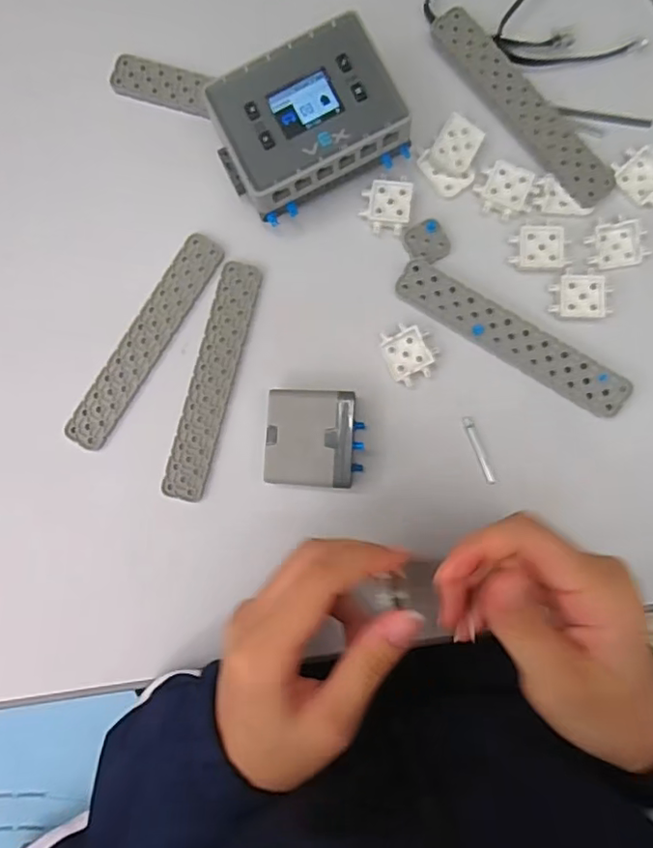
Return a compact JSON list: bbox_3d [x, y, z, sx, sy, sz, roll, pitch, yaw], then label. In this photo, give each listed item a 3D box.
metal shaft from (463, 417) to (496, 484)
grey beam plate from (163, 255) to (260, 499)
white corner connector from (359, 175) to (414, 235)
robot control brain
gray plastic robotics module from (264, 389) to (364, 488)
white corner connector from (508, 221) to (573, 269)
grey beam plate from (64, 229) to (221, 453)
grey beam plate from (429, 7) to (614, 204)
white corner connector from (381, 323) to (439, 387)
[{"bbox_3d":[0.091,0.015,0.342,0.006,0.004,0.041,-20,86,2],"label":"metal shaft"},{"bbox_3d":[-0.070,-0.027,0.356,0.027,0.004,0.148,14,88,4],"label":"grey beam plate"},{"bbox_3d":[0.037,-0.136,0.355,0.030,0.009,0.036,7,87,4],"label":"white corner connector"},{"bbox_3d":[-0.012,-0.175,0.343,0.102,0.043,0.077,-27,86,1],"label":"robot control brain"},{"bbox_3d":[-0.007,0.009,0.340,0.054,0.023,0.055,2,87,3],"label":"gray plastic robotics module"},{"bbox_3d":[0.128,-0.107,0.346,0.033,0.008,0.029,-1,87,3],"label":"white corner connector"},{"bbox_3d":[-0.113,-0.052,0.360,0.025,0.004,0.148,33,89,4],"label":"grey beam plate"},{"bbox_3d":[0.120,-0.195,0.352,0.029,0.006,0.147,-40,85,0],"label":"grey beam plate"},{"bbox_3d":[0.051,-0.043,0.347,0.029,0.008,0.034,-23,86,2],"label":"white corner connector"}]

